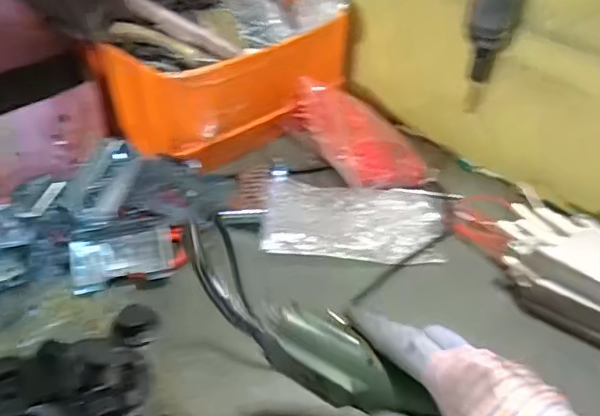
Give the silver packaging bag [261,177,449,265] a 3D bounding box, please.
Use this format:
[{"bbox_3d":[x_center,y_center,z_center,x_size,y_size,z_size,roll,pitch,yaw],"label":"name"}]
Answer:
[{"bbox_3d":[0.054,0.012,0.546,0.173,0.013,0.106,6,43,4],"label":"silver packaging bag"}]

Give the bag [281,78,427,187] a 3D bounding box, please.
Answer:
[{"bbox_3d":[0.058,-0.079,0.606,0.096,0.053,0.153,-20,47,-22],"label":"bag"}]

